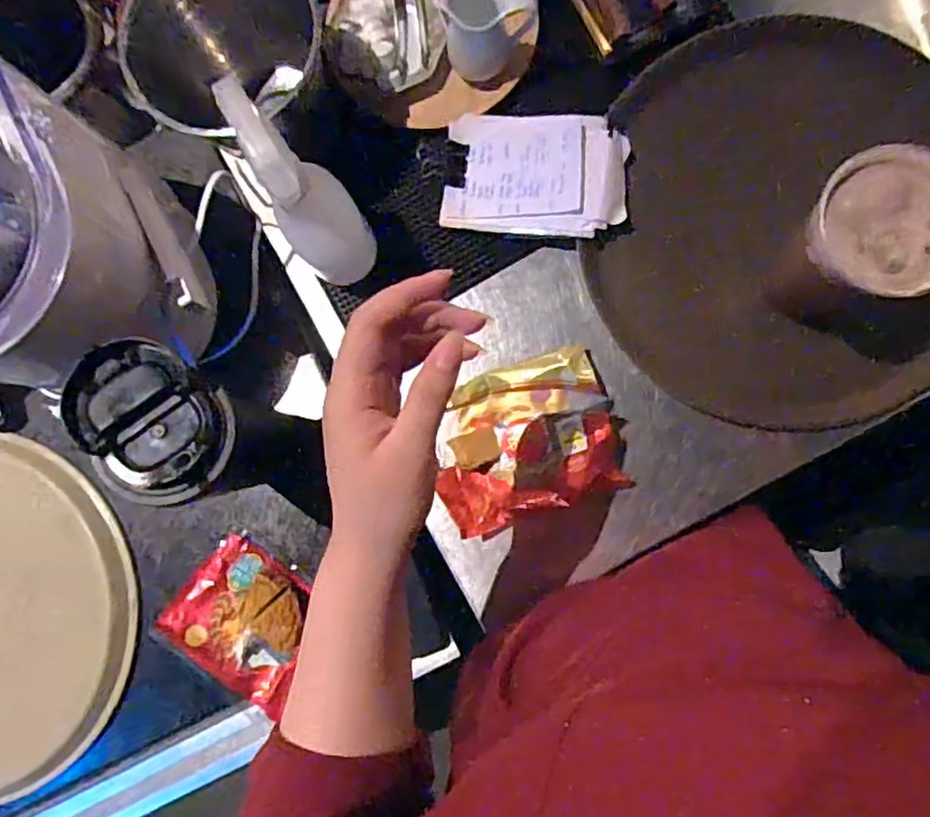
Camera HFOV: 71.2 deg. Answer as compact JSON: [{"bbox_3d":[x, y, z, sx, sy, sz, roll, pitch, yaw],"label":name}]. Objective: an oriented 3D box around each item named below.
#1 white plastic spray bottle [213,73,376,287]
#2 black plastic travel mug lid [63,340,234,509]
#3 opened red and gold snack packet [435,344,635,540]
[{"bbox_3d":[-0.127,-0.164,0.503,0.069,0.178,0.090,-34,84,2],"label":"white plastic spray bottle"},{"bbox_3d":[-0.199,0.009,0.409,0.103,0.026,0.082,40,91,6],"label":"black plastic travel mug lid"},{"bbox_3d":[0.051,0.029,0.568,0.161,0.025,0.128,-22,85,4],"label":"opened red and gold snack packet"}]

